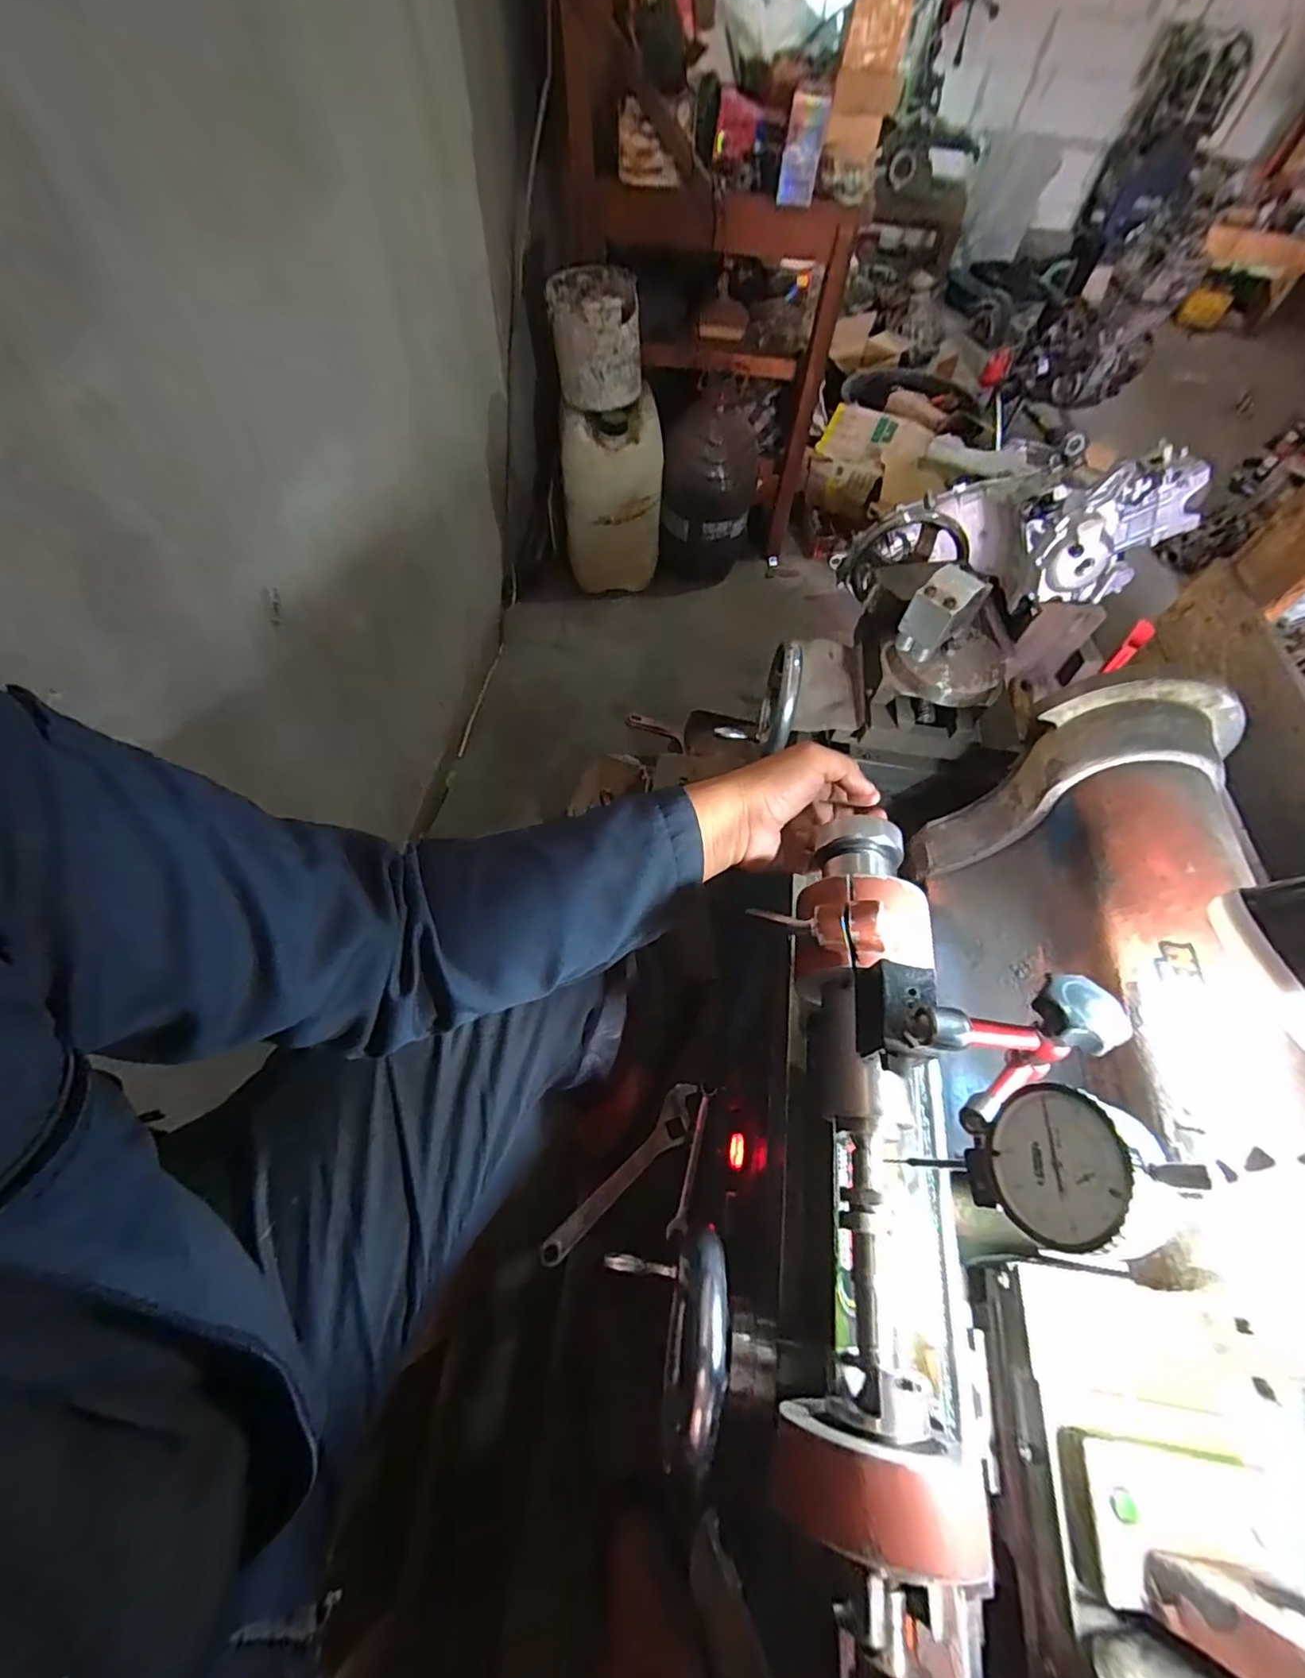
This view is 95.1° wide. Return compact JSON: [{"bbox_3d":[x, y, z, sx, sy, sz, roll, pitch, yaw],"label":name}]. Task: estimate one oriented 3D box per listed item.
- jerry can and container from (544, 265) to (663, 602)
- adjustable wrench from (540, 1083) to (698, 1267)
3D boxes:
[{"bbox_3d":[-0.103,-0.910,1.440,0.233,0.628,0.206,-3,60,-4],"label":"jerry can and container"},{"bbox_3d":[-0.032,0.450,0.800,0.053,0.023,0.281,40,65,19],"label":"adjustable wrench"}]

